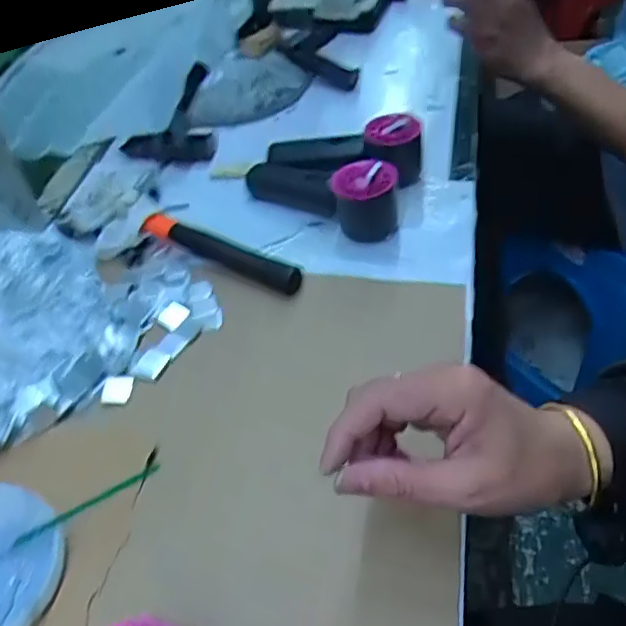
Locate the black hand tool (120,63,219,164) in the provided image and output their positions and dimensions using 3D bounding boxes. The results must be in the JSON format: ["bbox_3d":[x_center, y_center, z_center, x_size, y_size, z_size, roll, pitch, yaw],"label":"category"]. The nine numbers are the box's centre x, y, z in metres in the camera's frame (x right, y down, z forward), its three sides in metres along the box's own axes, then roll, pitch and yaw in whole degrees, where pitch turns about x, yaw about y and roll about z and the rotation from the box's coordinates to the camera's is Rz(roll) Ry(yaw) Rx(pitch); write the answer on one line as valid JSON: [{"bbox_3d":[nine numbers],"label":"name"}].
[{"bbox_3d":[-0.165,-0.222,0.694,0.107,0.044,0.144,-11,47,-5],"label":"black hand tool"}]

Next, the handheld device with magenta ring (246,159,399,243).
[{"bbox_3d":[0.008,-0.125,0.582,0.149,0.064,0.063,21,53,24],"label":"handheld device with magenta ring"}]

